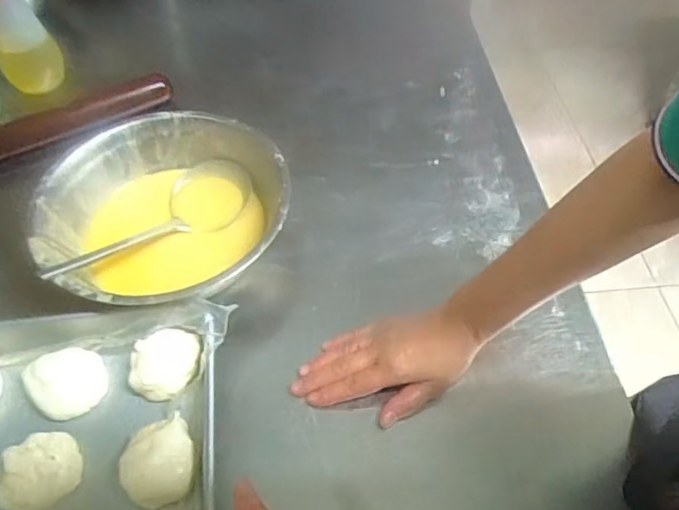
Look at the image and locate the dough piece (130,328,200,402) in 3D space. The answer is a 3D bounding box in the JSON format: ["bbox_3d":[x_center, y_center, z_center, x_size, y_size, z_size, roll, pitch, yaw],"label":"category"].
[{"bbox_3d":[-0.158,0.099,0.509,0.055,0.027,0.059,3,54,1],"label":"dough piece"}]

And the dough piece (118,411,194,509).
[{"bbox_3d":[-0.149,0.169,0.458,0.055,0.030,0.066,-3,54,-3],"label":"dough piece"}]

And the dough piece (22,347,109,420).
[{"bbox_3d":[-0.244,0.114,0.500,0.062,0.024,0.059,-30,60,-21],"label":"dough piece"}]

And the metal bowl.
[{"bbox_3d":[-0.179,-0.040,0.587,0.238,0.072,0.243,1,54,-1],"label":"metal bowl"}]

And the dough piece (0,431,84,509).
[{"bbox_3d":[-0.245,0.174,0.453,0.063,0.027,0.056,-27,59,-19],"label":"dough piece"}]

